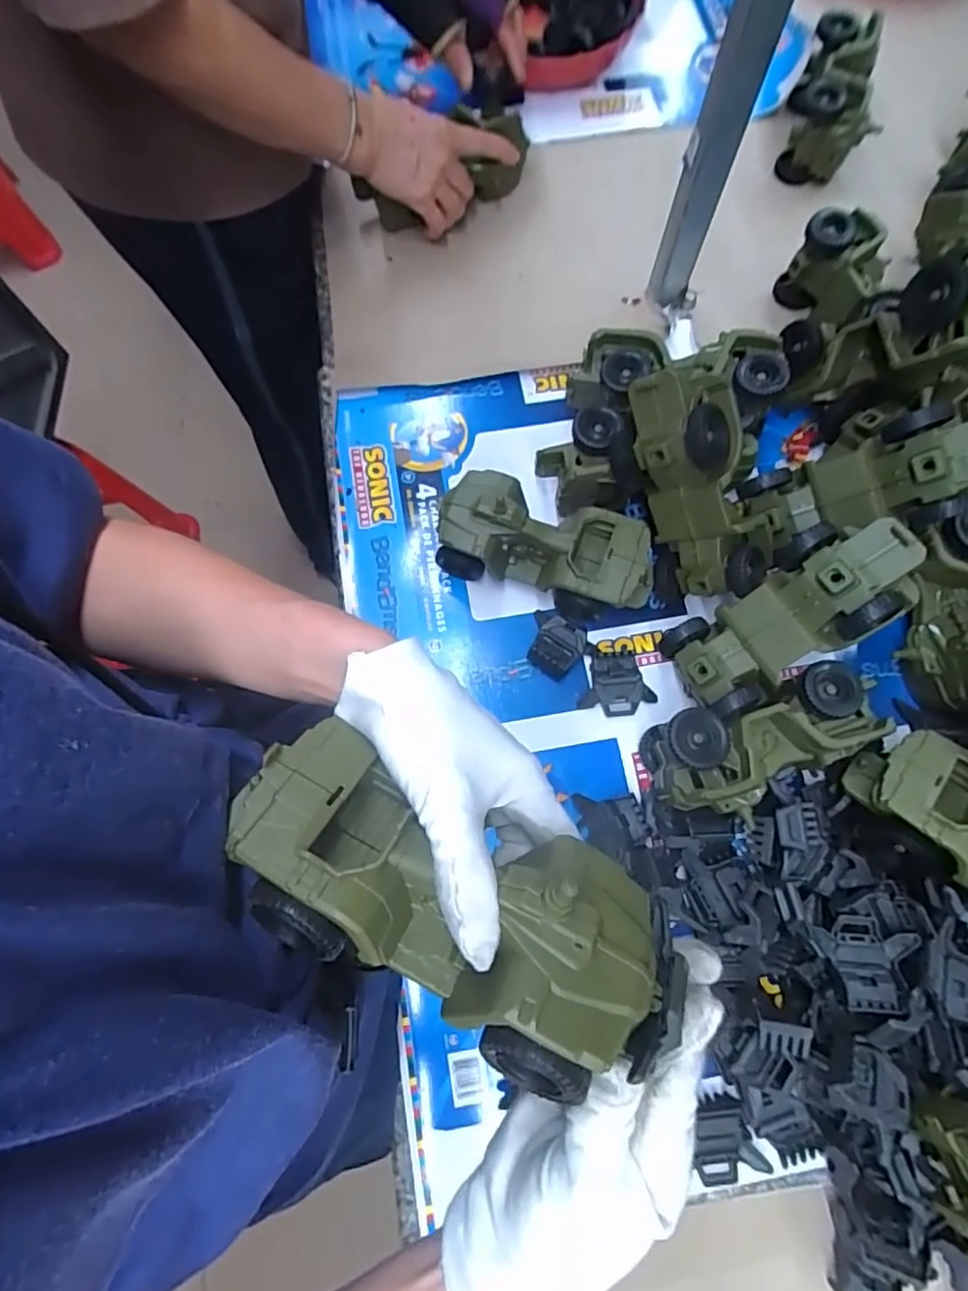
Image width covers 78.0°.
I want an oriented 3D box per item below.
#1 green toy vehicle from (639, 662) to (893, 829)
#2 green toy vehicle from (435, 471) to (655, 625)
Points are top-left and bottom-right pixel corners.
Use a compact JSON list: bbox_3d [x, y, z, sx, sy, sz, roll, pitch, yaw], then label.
[{"bbox_3d":[0.214,0.080,0.472,0.167,0.082,0.080,-18,75,-4],"label":"green toy vehicle"},{"bbox_3d":[0.055,-0.084,0.524,0.181,0.081,0.080,20,76,6],"label":"green toy vehicle"}]

